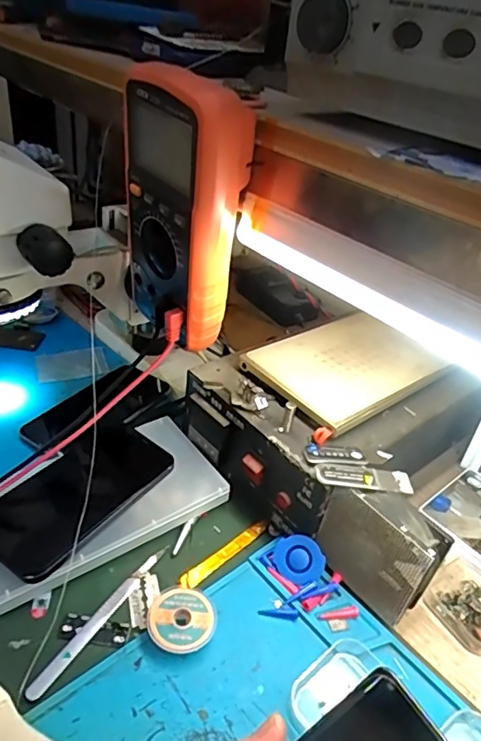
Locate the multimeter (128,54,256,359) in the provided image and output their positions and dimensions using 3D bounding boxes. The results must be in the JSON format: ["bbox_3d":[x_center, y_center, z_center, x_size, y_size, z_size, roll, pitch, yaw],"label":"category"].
[{"bbox_3d":[-0.037,-0.105,0.362,0.057,0.170,0.091,-16,41,-30],"label":"multimeter"}]

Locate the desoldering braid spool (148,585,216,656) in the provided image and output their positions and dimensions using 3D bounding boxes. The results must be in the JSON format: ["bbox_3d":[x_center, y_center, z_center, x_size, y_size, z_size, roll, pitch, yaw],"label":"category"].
[{"bbox_3d":[-0.040,0.169,0.357,0.043,0.014,0.042,5,35,-4],"label":"desoldering braid spool"}]

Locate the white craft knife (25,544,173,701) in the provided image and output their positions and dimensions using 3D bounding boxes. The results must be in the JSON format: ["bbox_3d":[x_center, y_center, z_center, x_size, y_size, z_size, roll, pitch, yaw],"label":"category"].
[{"bbox_3d":[-0.093,0.167,0.363,0.012,0.004,0.127,24,38,22],"label":"white craft knife"}]

